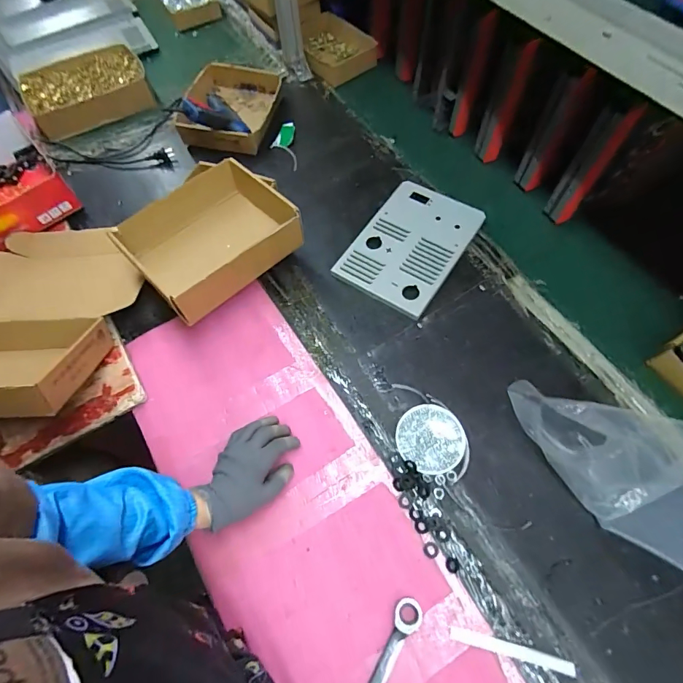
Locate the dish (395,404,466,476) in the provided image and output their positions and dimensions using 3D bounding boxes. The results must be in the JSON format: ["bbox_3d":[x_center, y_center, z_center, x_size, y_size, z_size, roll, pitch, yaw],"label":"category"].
[{"bbox_3d":[0.131,0.142,0.594,0.097,0.011,0.096,-1,64,3],"label":"dish"}]

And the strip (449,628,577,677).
[{"bbox_3d":[0.201,0.365,0.479,0.142,0.005,0.014,11,66,9],"label":"strip"}]

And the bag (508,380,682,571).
[{"bbox_3d":[0.377,0.153,0.573,0.283,0.054,0.193,25,68,15],"label":"bag"}]

